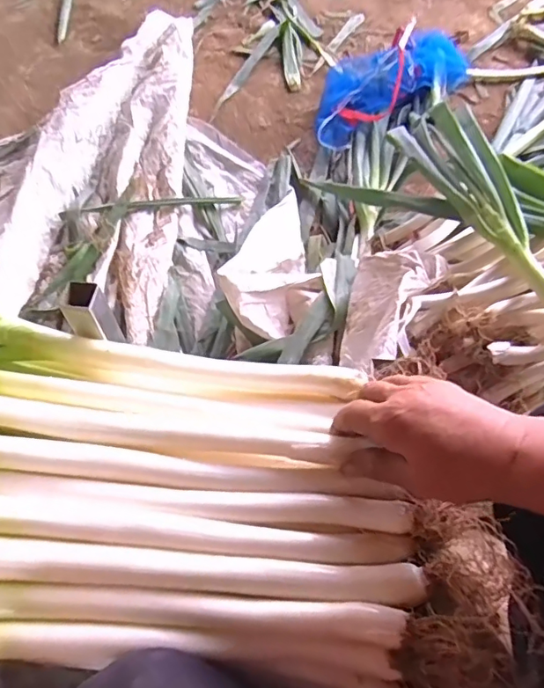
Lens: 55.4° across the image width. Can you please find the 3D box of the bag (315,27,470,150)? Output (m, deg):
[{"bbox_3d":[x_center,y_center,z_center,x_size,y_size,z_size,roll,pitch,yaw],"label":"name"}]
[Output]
[{"bbox_3d":[0.216,-0.578,1.106,0.396,0.096,0.230,-33,64,-17],"label":"bag"}]

